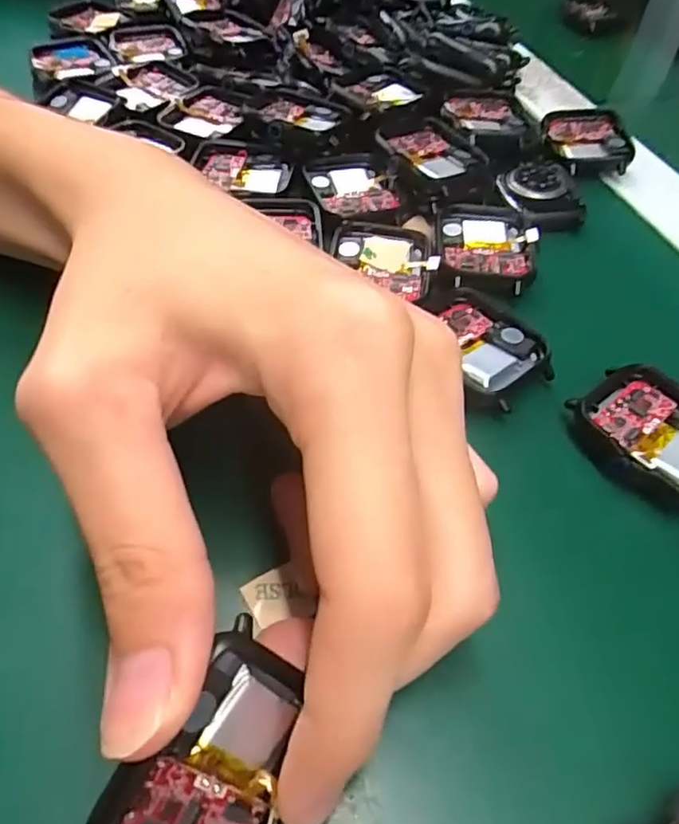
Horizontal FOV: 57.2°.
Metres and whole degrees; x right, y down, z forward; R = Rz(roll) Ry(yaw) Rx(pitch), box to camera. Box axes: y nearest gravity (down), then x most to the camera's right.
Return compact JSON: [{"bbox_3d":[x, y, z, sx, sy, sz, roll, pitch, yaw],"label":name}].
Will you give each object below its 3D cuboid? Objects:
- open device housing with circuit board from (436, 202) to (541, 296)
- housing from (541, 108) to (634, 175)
[{"bbox_3d":[0.056,-0.064,0.237,0.036,0.006,0.045,6,51,-1],"label":"open device housing with circuit board"},{"bbox_3d":[0.117,-0.128,0.293,0.038,0.010,0.047,3,51,-4],"label":"housing"}]

